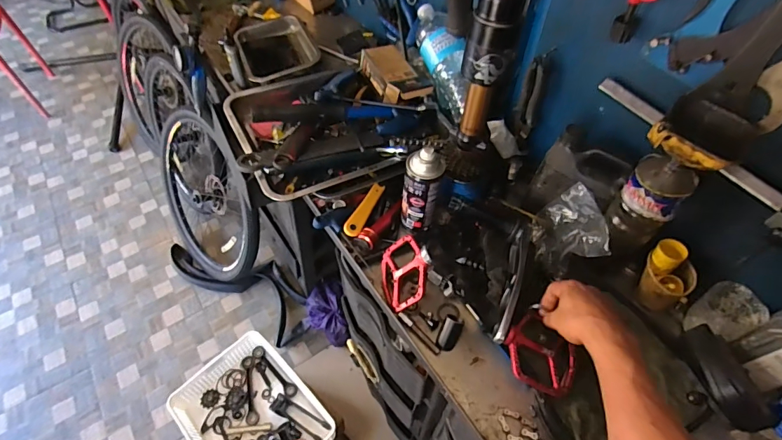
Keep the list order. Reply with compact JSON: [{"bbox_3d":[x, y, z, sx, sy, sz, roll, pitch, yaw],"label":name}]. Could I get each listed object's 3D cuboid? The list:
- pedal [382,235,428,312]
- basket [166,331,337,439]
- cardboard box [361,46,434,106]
[{"bbox_3d":[0.020,0.079,0.664,0.020,0.108,0.114,16,42,-35],"label":"pedal"},{"bbox_3d":[-0.320,0.457,0.958,0.327,0.072,0.263,37,61,23],"label":"basket"},{"bbox_3d":[0.004,-0.298,0.845,0.073,0.062,0.174,-24,58,-18],"label":"cardboard box"}]

